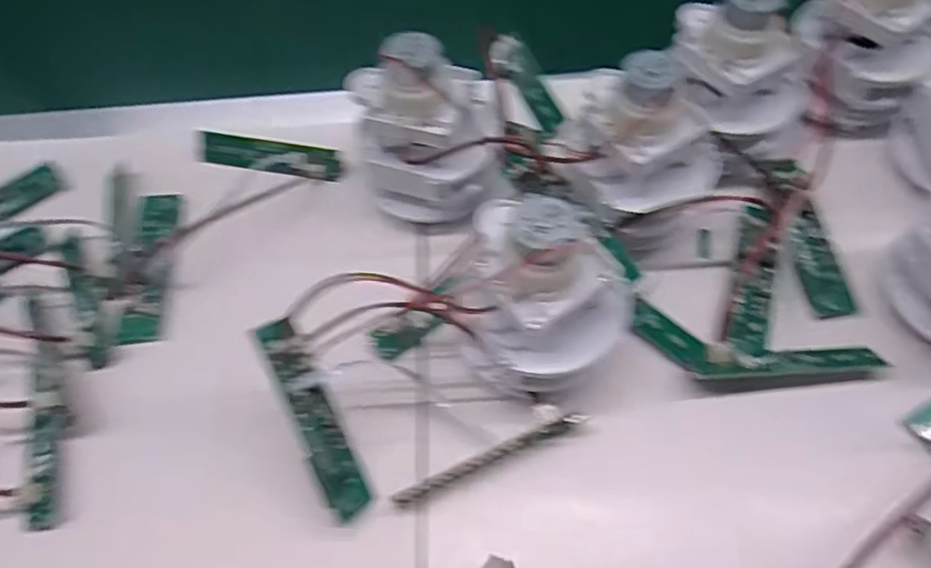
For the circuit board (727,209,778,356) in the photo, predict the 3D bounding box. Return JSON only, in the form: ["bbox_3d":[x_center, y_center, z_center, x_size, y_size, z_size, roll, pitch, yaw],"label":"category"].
[{"bbox_3d":[0.136,-0.003,0.313,0.017,0.008,0.084,13,60,12],"label":"circuit board"}]

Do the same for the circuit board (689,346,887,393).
[{"bbox_3d":[0.141,0.035,0.286,0.076,0.010,0.015,-7,58,0],"label":"circuit board"}]

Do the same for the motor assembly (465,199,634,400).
[{"bbox_3d":[0.032,0.006,0.267,0.069,0.085,0.062,6,59,8],"label":"motor assembly"}]

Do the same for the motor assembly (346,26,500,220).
[{"bbox_3d":[-0.017,-0.072,0.318,0.072,0.080,0.058,-10,58,-2],"label":"motor assembly"}]

